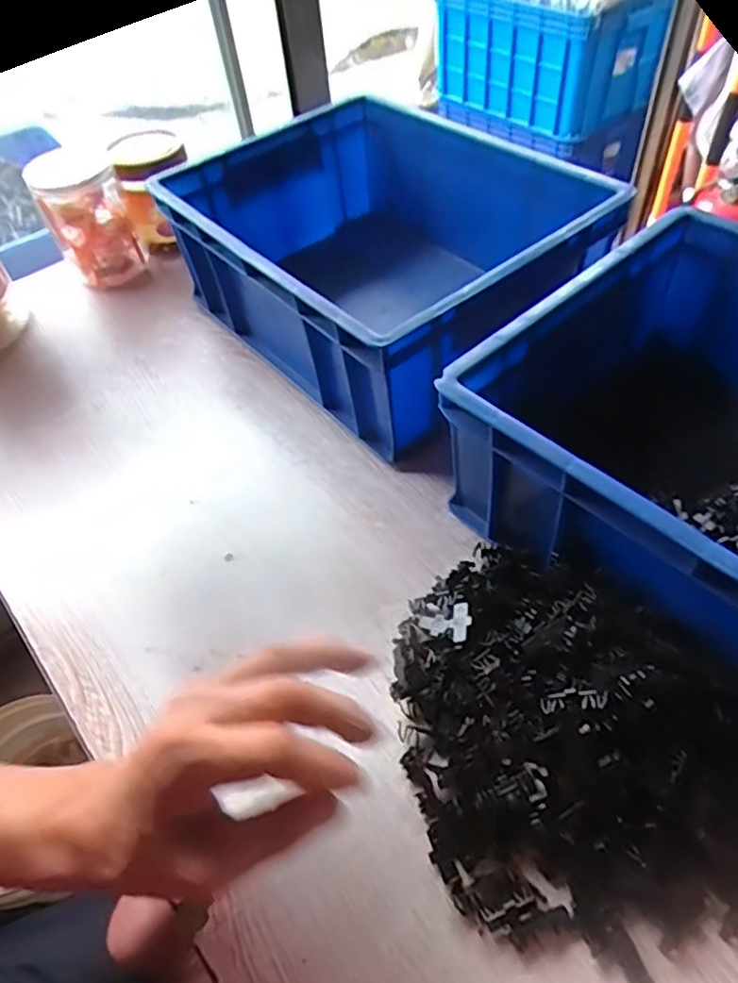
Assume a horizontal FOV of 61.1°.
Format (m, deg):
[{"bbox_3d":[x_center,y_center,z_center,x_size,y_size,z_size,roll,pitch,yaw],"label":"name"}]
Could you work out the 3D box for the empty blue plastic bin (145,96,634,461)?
[{"bbox_3d":[0.010,-0.208,0.571,0.263,0.137,0.359,-35,56,-20],"label":"empty blue plastic bin"}]

